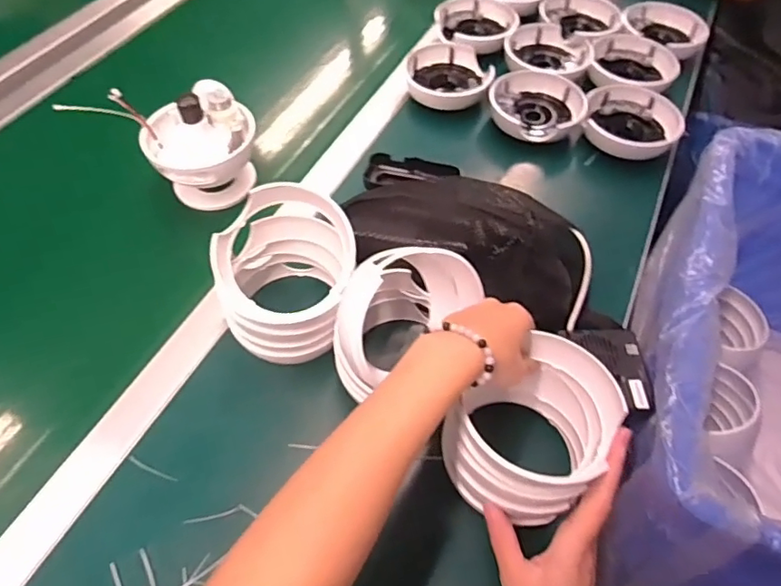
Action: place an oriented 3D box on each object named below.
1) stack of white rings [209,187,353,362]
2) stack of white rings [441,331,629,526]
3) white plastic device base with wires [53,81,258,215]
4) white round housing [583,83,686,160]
[{"bbox_3d":[-0.092,-0.015,0.485,0.118,0.111,0.116,32,60,20],"label":"stack of white rings"},{"bbox_3d":[0.102,0.108,0.423,0.108,0.093,0.123,30,59,19],"label":"stack of white rings"},{"bbox_3d":[-0.229,-0.166,0.612,0.144,0.124,0.110,21,56,13],"label":"white plastic device base with wires"},{"bbox_3d":[0.303,-0.217,0.693,0.114,0.039,0.114,1,54,-1],"label":"white round housing"}]

